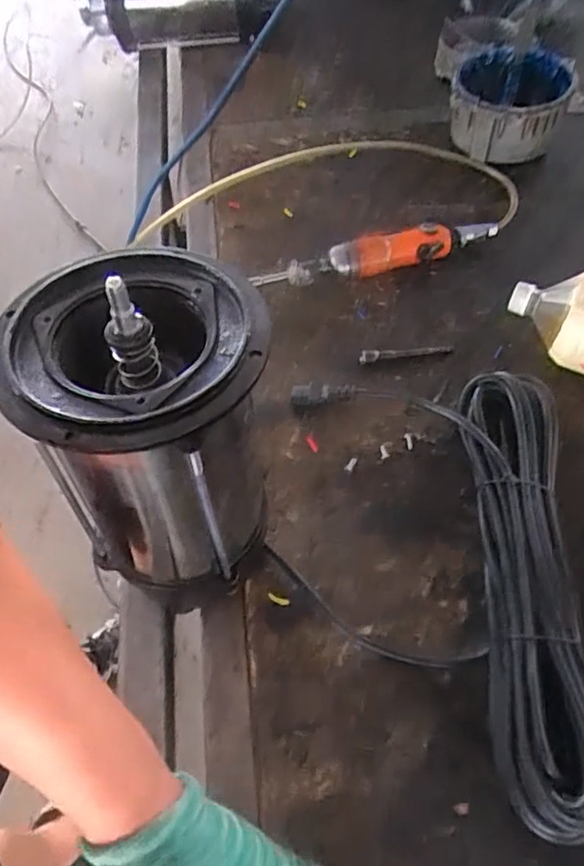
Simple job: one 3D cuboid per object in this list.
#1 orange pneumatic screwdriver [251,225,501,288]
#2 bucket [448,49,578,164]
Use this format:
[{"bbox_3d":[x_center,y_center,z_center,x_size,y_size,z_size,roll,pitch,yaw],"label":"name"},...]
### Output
[{"bbox_3d":[0.102,-0.205,0.698,0.281,0.039,0.049,-16,59,-8],"label":"orange pneumatic screwdriver"},{"bbox_3d":[0.274,-0.423,0.790,0.136,0.087,0.144,-1,58,1],"label":"bucket"}]

